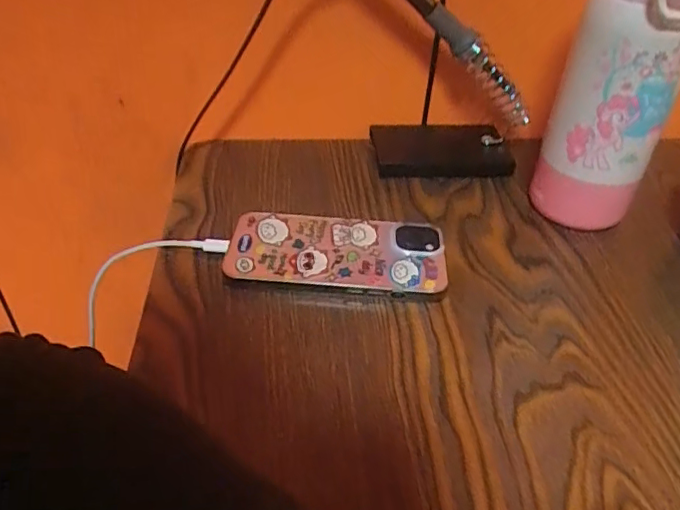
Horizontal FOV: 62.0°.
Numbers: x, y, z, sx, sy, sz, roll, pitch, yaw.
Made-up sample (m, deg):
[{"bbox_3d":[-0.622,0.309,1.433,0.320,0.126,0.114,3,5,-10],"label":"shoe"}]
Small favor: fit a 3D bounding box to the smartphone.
[{"bbox_3d":[-0.002,-0.004,0.365,0.137,0.012,0.062,6,50,2],"label":"smartphone"}]

